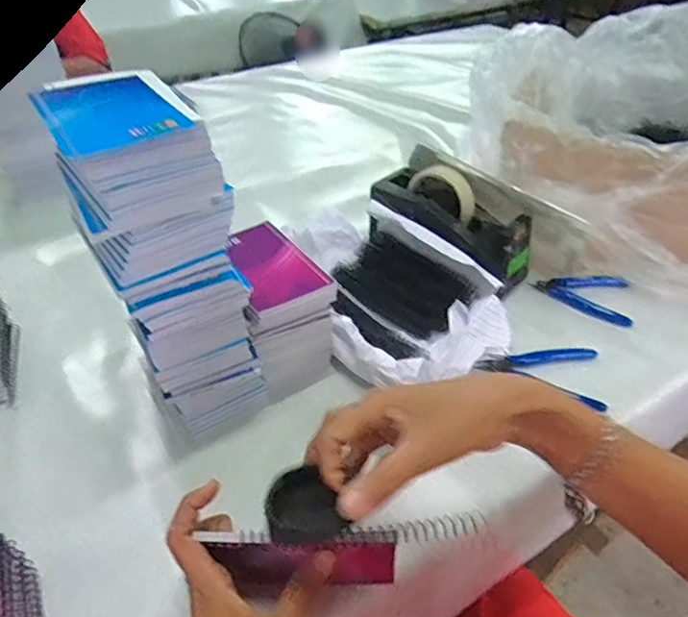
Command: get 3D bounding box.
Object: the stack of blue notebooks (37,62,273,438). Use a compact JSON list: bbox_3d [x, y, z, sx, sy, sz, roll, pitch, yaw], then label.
[{"bbox_3d":[-0.151,-0.037,0.457,0.101,0.292,0.123,-23,44,-23],"label":"stack of blue notebooks"}]

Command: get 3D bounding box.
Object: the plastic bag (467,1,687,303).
[{"bbox_3d":[0.358,-0.218,0.712,0.377,0.232,0.355,10,42,14],"label":"plastic bag"}]

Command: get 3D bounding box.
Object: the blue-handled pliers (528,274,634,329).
[{"bbox_3d":[0.298,-0.023,0.663,0.113,0.014,0.065,26,47,29],"label":"blue-handled pliers"}]

